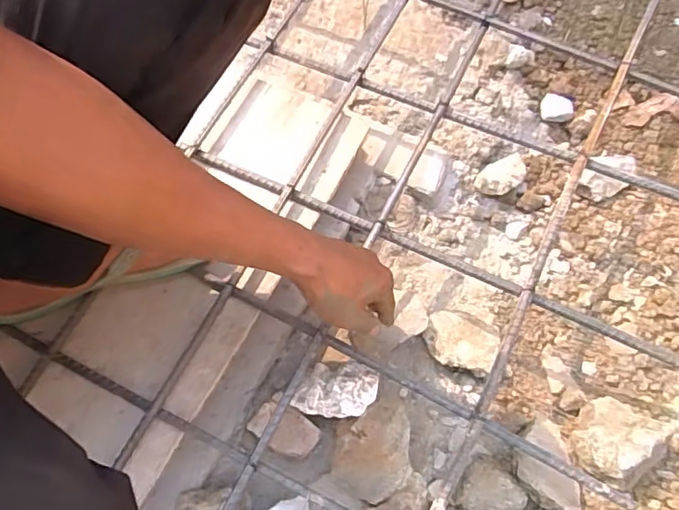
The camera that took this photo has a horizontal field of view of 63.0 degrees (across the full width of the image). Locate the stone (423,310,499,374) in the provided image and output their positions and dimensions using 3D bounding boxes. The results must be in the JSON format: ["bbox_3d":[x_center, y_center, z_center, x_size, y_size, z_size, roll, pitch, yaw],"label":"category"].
[{"bbox_3d":[0.140,0.106,0.663,0.090,0.036,0.068,13,67,6],"label":"stone"}]

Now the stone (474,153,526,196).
[{"bbox_3d":[0.221,-0.106,0.747,0.072,0.025,0.042,-27,69,-11],"label":"stone"}]

